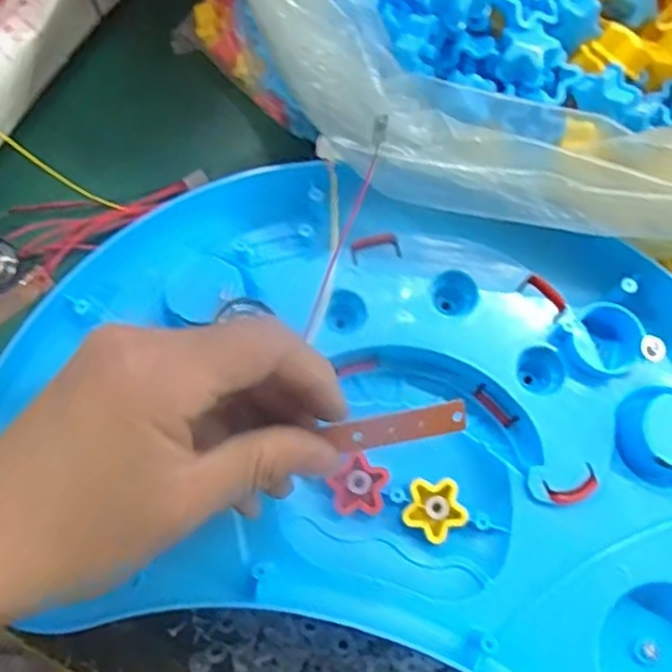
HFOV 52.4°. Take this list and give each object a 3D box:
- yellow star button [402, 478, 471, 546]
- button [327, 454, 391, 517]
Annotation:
[{"bbox_3d":[0.043,0.073,0.292,0.026,0.006,0.026,34,76,7],"label":"yellow star button"},{"bbox_3d":[0.010,0.064,0.293,0.024,0.005,0.025,3,74,-1],"label":"button"}]

